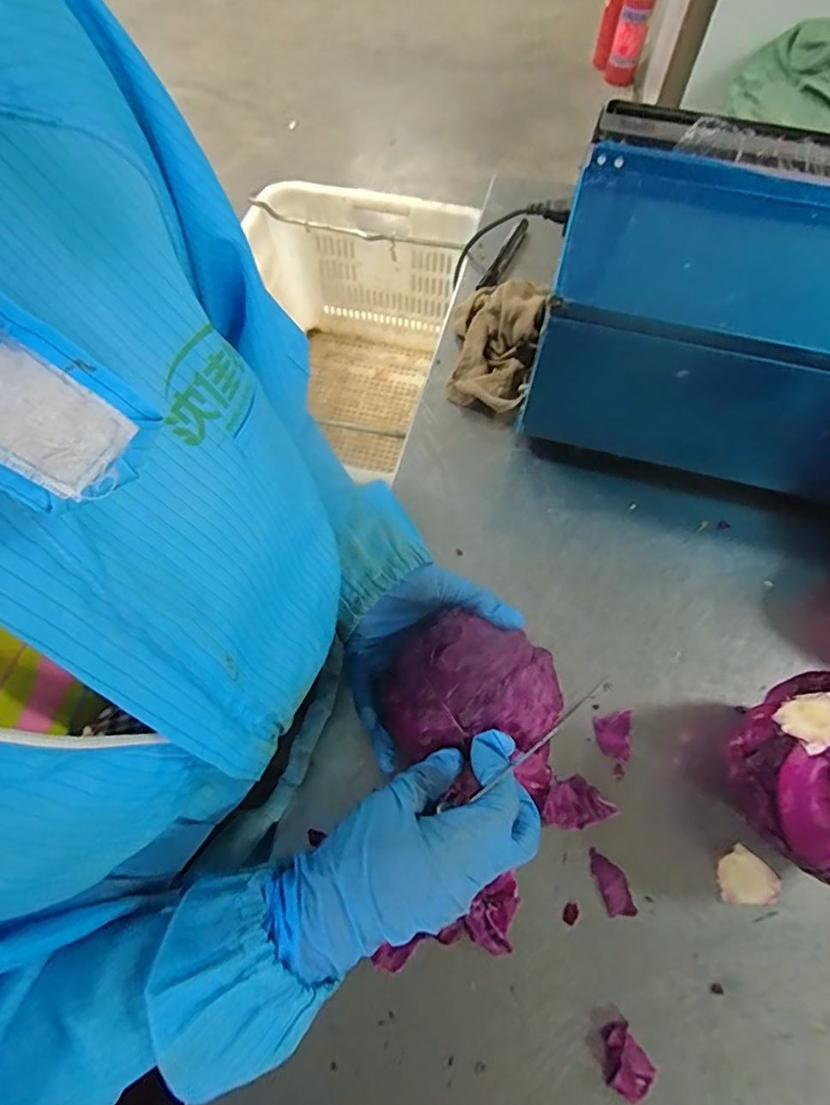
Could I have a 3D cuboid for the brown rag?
[{"bbox_3d":[0.082,-0.230,0.589,0.089,0.065,0.167,10,63,3],"label":"brown rag"}]

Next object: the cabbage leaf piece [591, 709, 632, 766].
[{"bbox_3d":[0.155,0.142,0.426,0.029,0.004,0.036,-2,63,-3],"label":"cabbage leaf piece"}]

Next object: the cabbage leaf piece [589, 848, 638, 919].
[{"bbox_3d":[0.136,0.228,0.382,0.019,0.004,0.043,-16,64,-10],"label":"cabbage leaf piece"}]

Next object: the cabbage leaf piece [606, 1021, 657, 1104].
[{"bbox_3d":[0.128,0.311,0.336,0.028,0.012,0.029,-27,67,-15],"label":"cabbage leaf piece"}]

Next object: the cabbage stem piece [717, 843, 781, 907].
[{"bbox_3d":[0.231,0.223,0.383,0.039,0.008,0.034,5,62,1],"label":"cabbage stem piece"}]

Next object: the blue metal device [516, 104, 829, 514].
[{"bbox_3d":[0.374,-0.203,0.508,0.487,0.180,0.268,13,63,7],"label":"blue metal device"}]

